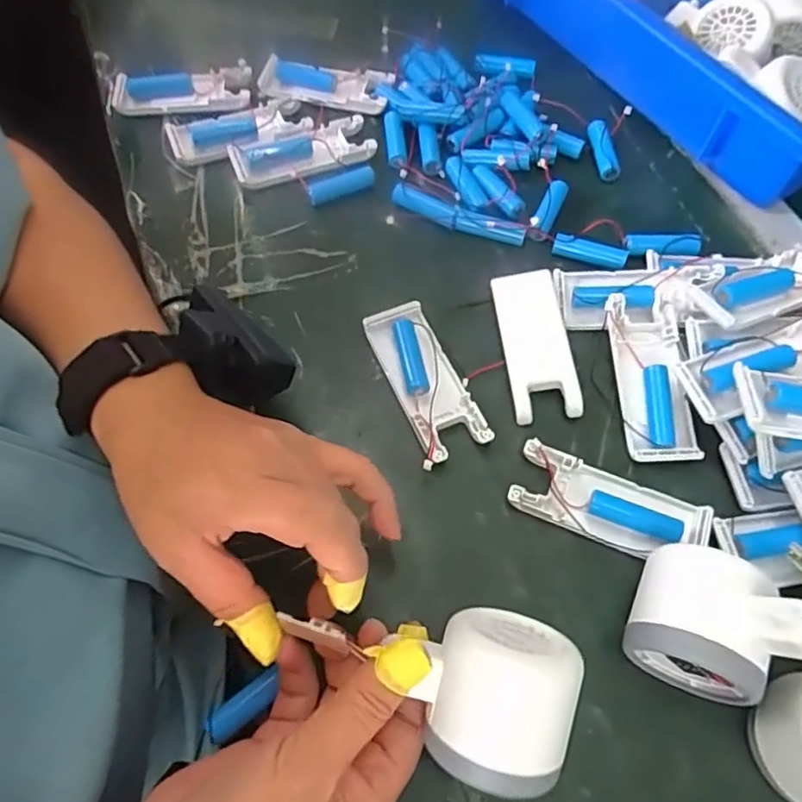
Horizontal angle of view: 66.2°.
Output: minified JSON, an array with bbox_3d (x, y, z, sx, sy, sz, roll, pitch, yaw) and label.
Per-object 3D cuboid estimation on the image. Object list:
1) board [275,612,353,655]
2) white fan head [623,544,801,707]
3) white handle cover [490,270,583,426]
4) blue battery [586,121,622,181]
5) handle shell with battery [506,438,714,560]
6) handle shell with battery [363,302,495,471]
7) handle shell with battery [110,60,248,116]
[{"bbox_3d":[-0.036,0.096,0.255,0.030,0.012,0.009,8,62,13],"label":"board"},{"bbox_3d":[0.141,0.099,0.282,0.071,0.077,0.056,25,65,12],"label":"white fan head"},{"bbox_3d":[0.083,-0.037,0.382,0.040,0.010,0.100,-5,63,-2],"label":"white handle cover"},{"bbox_3d":[0.154,-0.190,0.468,0.015,0.011,0.046,-15,85,-7],"label":"blue battery"},{"bbox_3d":[0.115,0.058,0.340,0.104,0.015,0.039,20,64,10],"label":"handle shell with battery"},{"bbox_3d":[0.015,-0.011,0.377,0.042,0.019,0.105,-20,65,-10],"label":"handle shell with battery"},{"bbox_3d":[-0.175,-0.248,0.491,0.108,0.014,0.039,-1,63,0],"label":"handle shell with battery"}]

